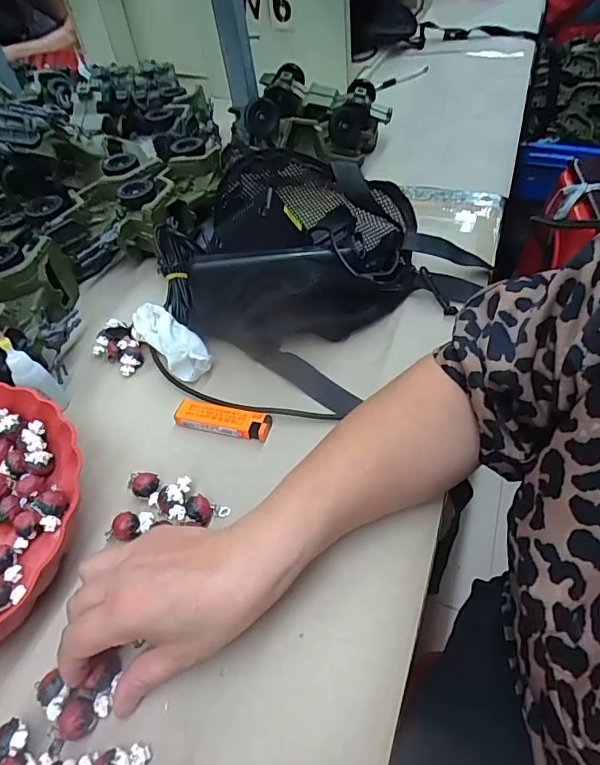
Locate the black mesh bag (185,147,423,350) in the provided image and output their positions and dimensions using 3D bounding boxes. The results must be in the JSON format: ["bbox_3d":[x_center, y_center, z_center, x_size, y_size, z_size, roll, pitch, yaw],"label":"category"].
[{"bbox_3d":[0.003,-0.129,0.475,0.211,0.111,0.178,6,50,12],"label":"black mesh bag"}]

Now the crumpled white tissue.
[{"bbox_3d":[-0.124,-0.041,0.467,0.040,0.034,0.095,-36,55,-22],"label":"crumpled white tissue"}]

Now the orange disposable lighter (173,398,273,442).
[{"bbox_3d":[-0.064,0.031,0.408,0.082,0.013,0.025,10,51,15],"label":"orange disposable lighter"}]

